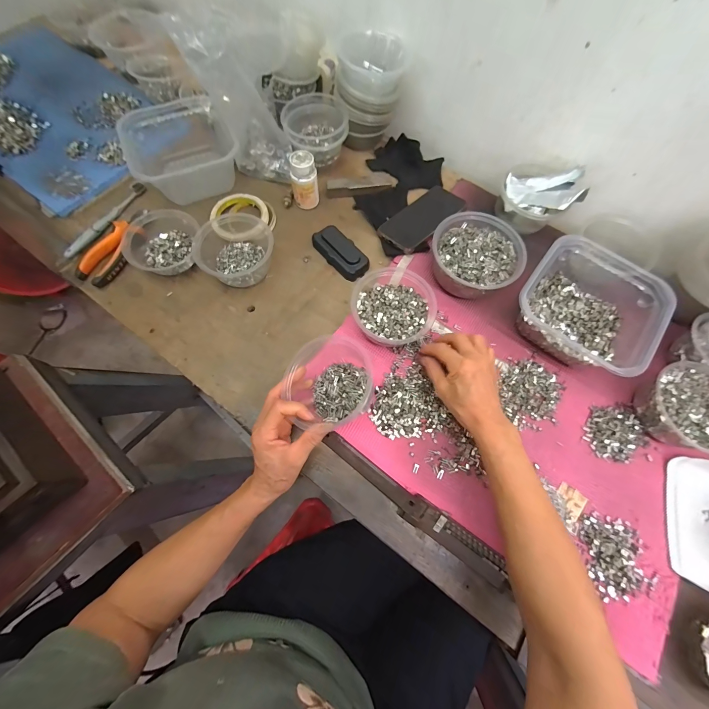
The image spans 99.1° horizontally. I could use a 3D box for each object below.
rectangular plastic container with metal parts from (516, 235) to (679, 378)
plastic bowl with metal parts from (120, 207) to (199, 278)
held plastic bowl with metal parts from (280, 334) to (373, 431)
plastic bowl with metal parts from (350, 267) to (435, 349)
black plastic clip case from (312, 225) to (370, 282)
[{"bbox_3d":[0.343,-0.080,0.451,0.171,0.079,0.196,36,73,12],"label":"rectangular plastic container with metal parts"},{"bbox_3d":[-0.306,-0.180,0.488,0.115,0.050,0.113,1,69,-2],"label":"plastic bowl with metal parts"},{"bbox_3d":[-0.031,0.035,0.389,0.109,0.044,0.108,0,73,1],"label":"held plastic bowl with metal parts"},{"bbox_3d":[0.055,-0.066,0.442,0.115,0.055,0.126,0,69,0],"label":"plastic bowl with metal parts"},{"bbox_3d":[-0.022,-0.172,0.507,0.055,0.025,0.110,-37,75,-15],"label":"black plastic clip case"}]

